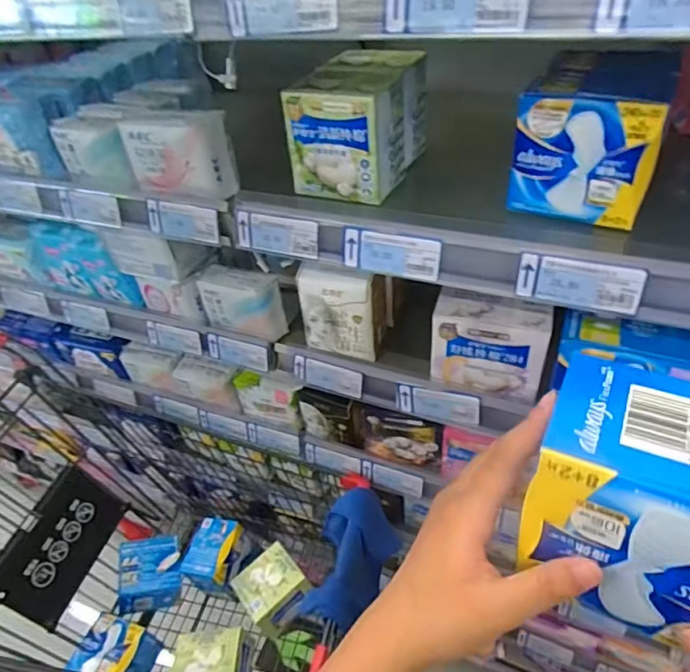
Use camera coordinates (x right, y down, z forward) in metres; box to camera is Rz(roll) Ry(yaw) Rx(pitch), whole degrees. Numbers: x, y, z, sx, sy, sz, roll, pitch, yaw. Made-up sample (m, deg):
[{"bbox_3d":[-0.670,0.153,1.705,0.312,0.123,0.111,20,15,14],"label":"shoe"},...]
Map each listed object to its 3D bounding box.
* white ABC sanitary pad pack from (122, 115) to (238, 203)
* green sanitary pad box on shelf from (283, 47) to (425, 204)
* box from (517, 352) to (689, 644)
[{"bbox_3d":[-0.181,-0.196,0.560,0.113,0.084,0.049,10,46,19],"label":"white ABC sanitary pad pack"},{"bbox_3d":[0.016,-0.226,0.552,0.099,0.102,0.141,13,46,21],"label":"green sanitary pad box on shelf"},{"bbox_3d":[0.148,0.072,0.240,0.106,0.077,0.084,18,48,25],"label":"box"}]

